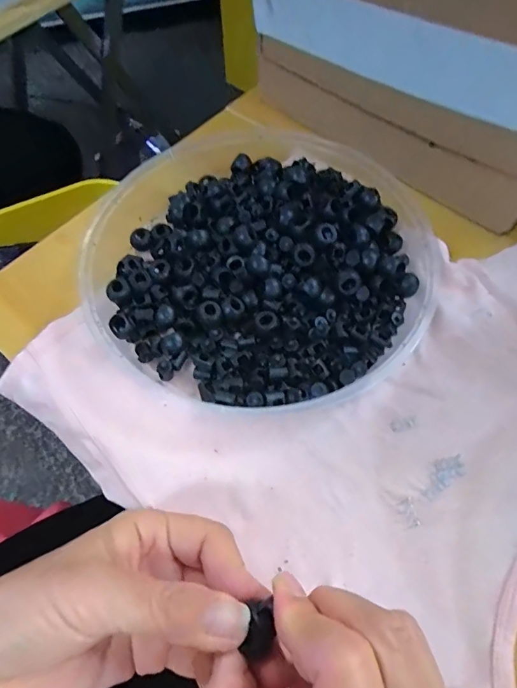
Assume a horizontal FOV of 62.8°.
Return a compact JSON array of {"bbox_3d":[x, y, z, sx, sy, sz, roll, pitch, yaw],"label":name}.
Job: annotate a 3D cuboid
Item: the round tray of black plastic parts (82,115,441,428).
[{"bbox_3d":[0.005,-0.065,0.304,0.225,0.038,0.238,0,64,0],"label":"round tray of black plastic parts"}]

